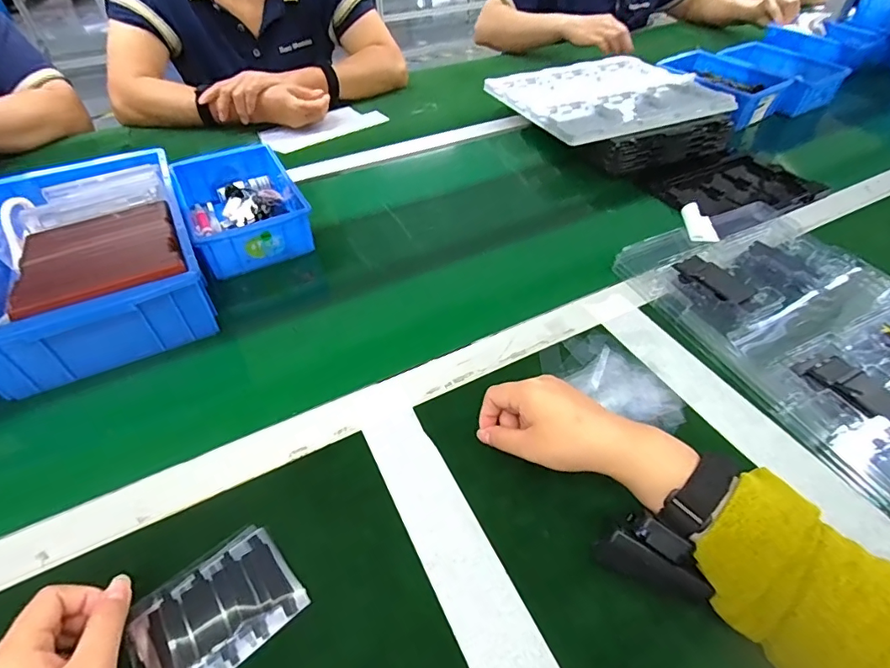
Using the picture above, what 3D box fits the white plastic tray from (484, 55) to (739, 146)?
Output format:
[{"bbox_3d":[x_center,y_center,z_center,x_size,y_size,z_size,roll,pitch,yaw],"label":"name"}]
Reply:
[{"bbox_3d":[0.276,-0.414,0.812,0.340,0.014,0.295,-18,48,-14],"label":"white plastic tray"}]

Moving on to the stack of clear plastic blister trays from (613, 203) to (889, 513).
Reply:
[{"bbox_3d":[0.373,-0.018,0.490,0.232,0.029,0.340,-19,50,-17],"label":"stack of clear plastic blister trays"}]

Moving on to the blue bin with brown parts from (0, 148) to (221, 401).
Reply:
[{"bbox_3d":[-0.392,-0.086,0.524,0.212,0.084,0.294,-22,51,-19],"label":"blue bin with brown parts"}]

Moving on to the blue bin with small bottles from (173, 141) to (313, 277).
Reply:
[{"bbox_3d":[-0.264,-0.168,0.616,0.126,0.058,0.204,-23,51,-20],"label":"blue bin with small bottles"}]

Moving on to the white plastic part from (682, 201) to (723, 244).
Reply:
[{"bbox_3d":[0.307,-0.135,0.574,0.031,0.015,0.061,-11,62,-8],"label":"white plastic part"}]

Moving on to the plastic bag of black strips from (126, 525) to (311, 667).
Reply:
[{"bbox_3d":[-0.154,0.185,0.319,0.100,0.006,0.076,-34,56,-27],"label":"plastic bag of black strips"}]

